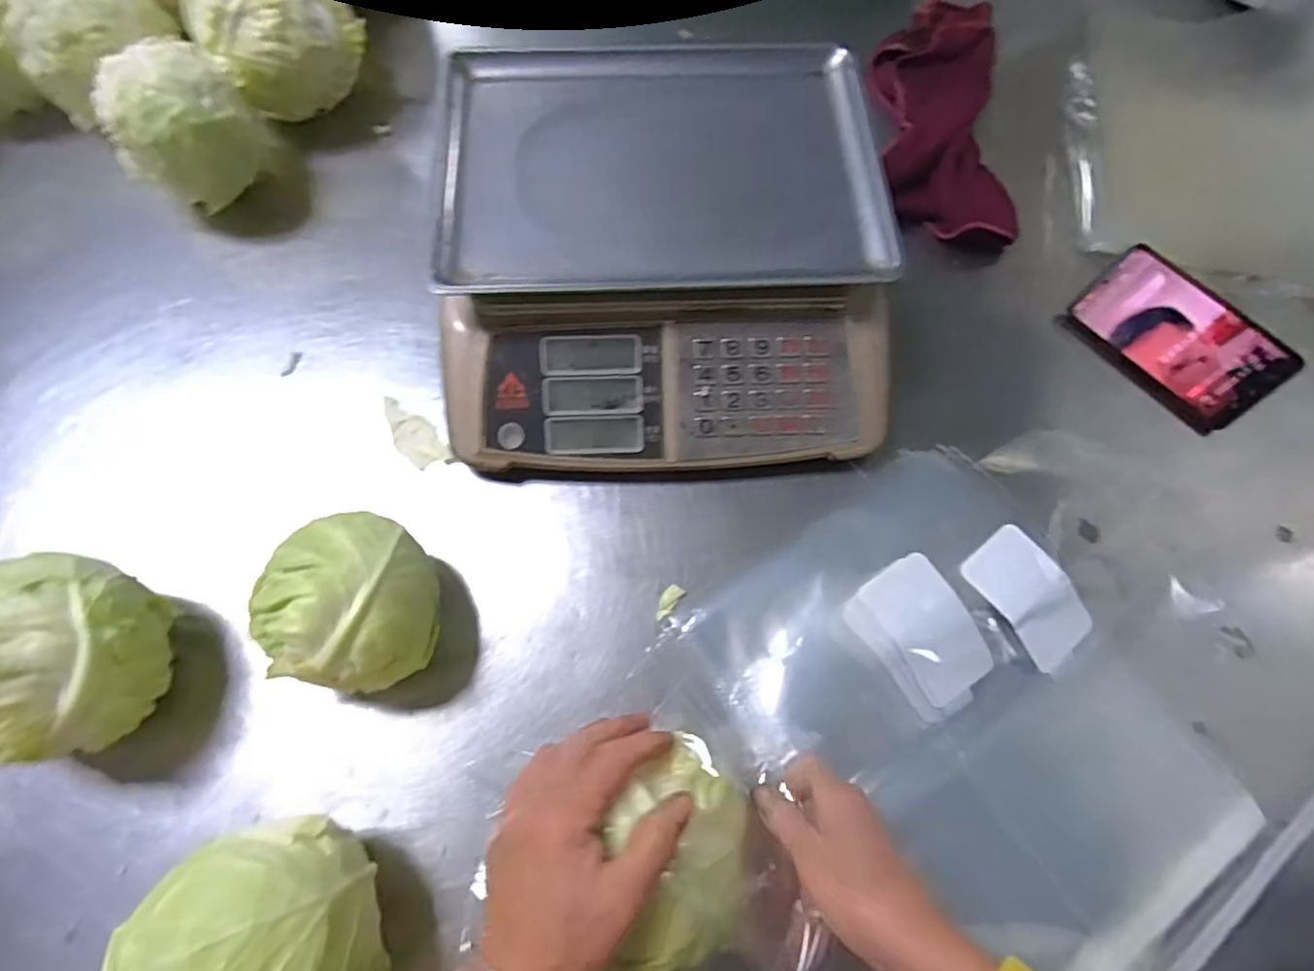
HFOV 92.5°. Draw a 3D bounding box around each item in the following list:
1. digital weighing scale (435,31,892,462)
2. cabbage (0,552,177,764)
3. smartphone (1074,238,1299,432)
[{"bbox_3d":[0.003,-0.184,0.498,0.323,0.117,0.328,-4,72,-4],"label":"digital weighing scale"},{"bbox_3d":[-0.362,0.102,0.380,0.099,0.117,0.114,23,71,6],"label":"cabbage"},{"bbox_3d":[0.441,-0.126,0.531,0.156,0.015,0.078,46,120,9],"label":"smartphone"}]

